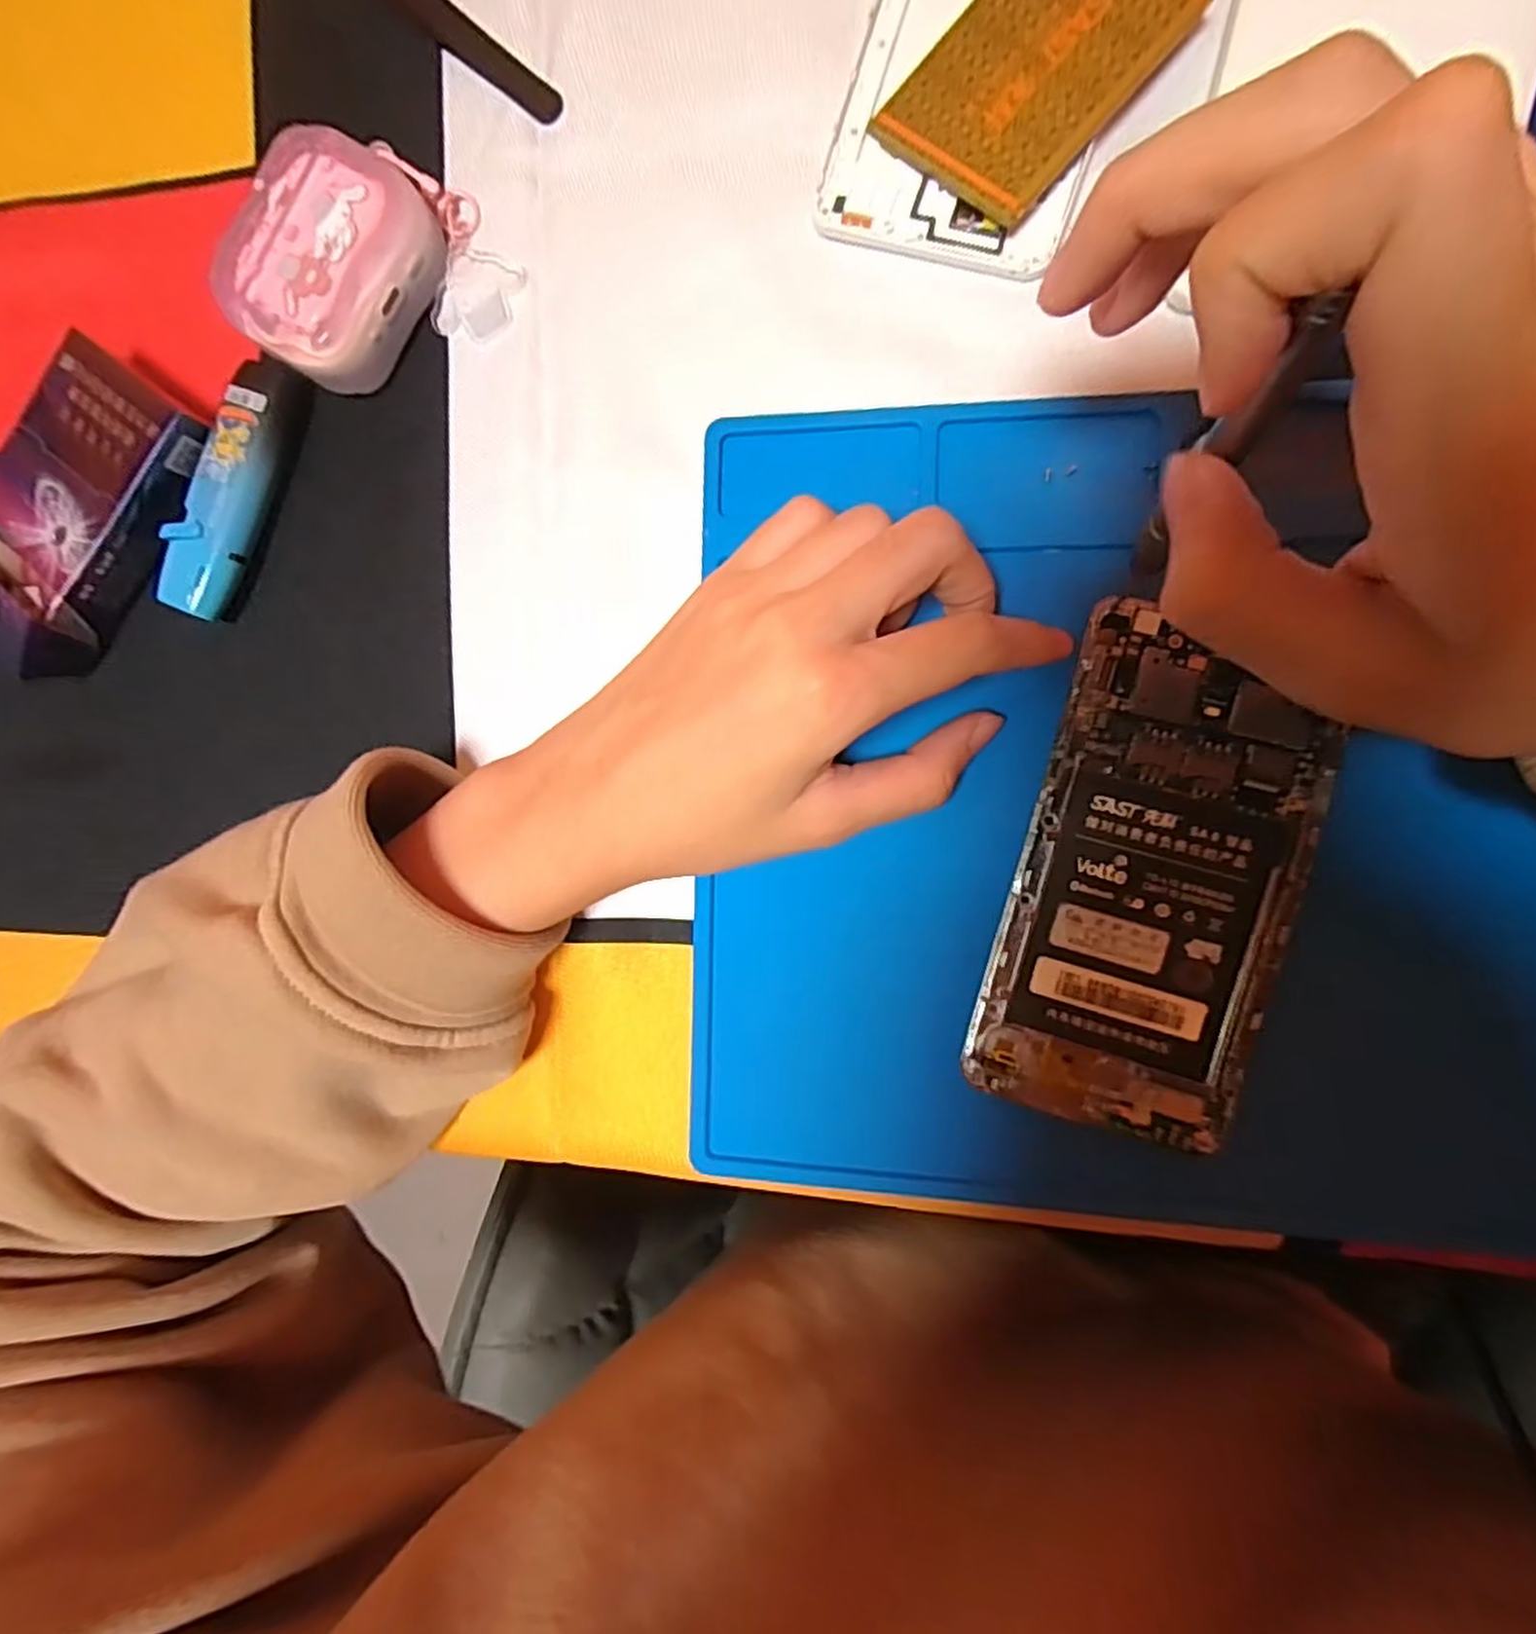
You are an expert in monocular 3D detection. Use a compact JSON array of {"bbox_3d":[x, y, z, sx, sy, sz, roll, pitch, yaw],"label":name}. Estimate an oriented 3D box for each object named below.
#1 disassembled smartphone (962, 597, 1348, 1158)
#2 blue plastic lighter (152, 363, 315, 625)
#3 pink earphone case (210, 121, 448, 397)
[{"bbox_3d":[0.104,0.018,0.201,0.068,0.005,0.136,15,93,8],"label":"disassembled smartphone"},{"bbox_3d":[-0.176,-0.107,0.244,0.022,0.016,0.083,21,94,8],"label":"blue plastic lighter"},{"bbox_3d":[-0.134,-0.170,0.229,0.048,0.027,0.064,33,96,7],"label":"pink earphone case"}]

